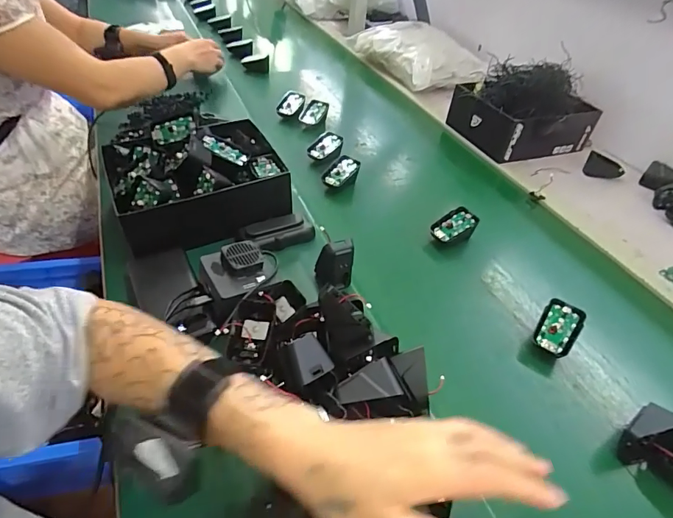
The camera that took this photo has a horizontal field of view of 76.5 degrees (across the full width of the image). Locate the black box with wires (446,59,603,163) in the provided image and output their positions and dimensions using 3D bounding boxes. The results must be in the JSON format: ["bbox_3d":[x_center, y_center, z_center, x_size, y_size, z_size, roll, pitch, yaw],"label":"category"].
[{"bbox_3d":[0.392,-0.319,0.893,0.236,0.147,0.190,-15,47,-22],"label":"black box with wires"}]

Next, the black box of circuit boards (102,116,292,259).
[{"bbox_3d":[-0.201,-0.122,0.622,0.233,0.095,0.201,-18,48,-24],"label":"black box of circuit boards"}]

